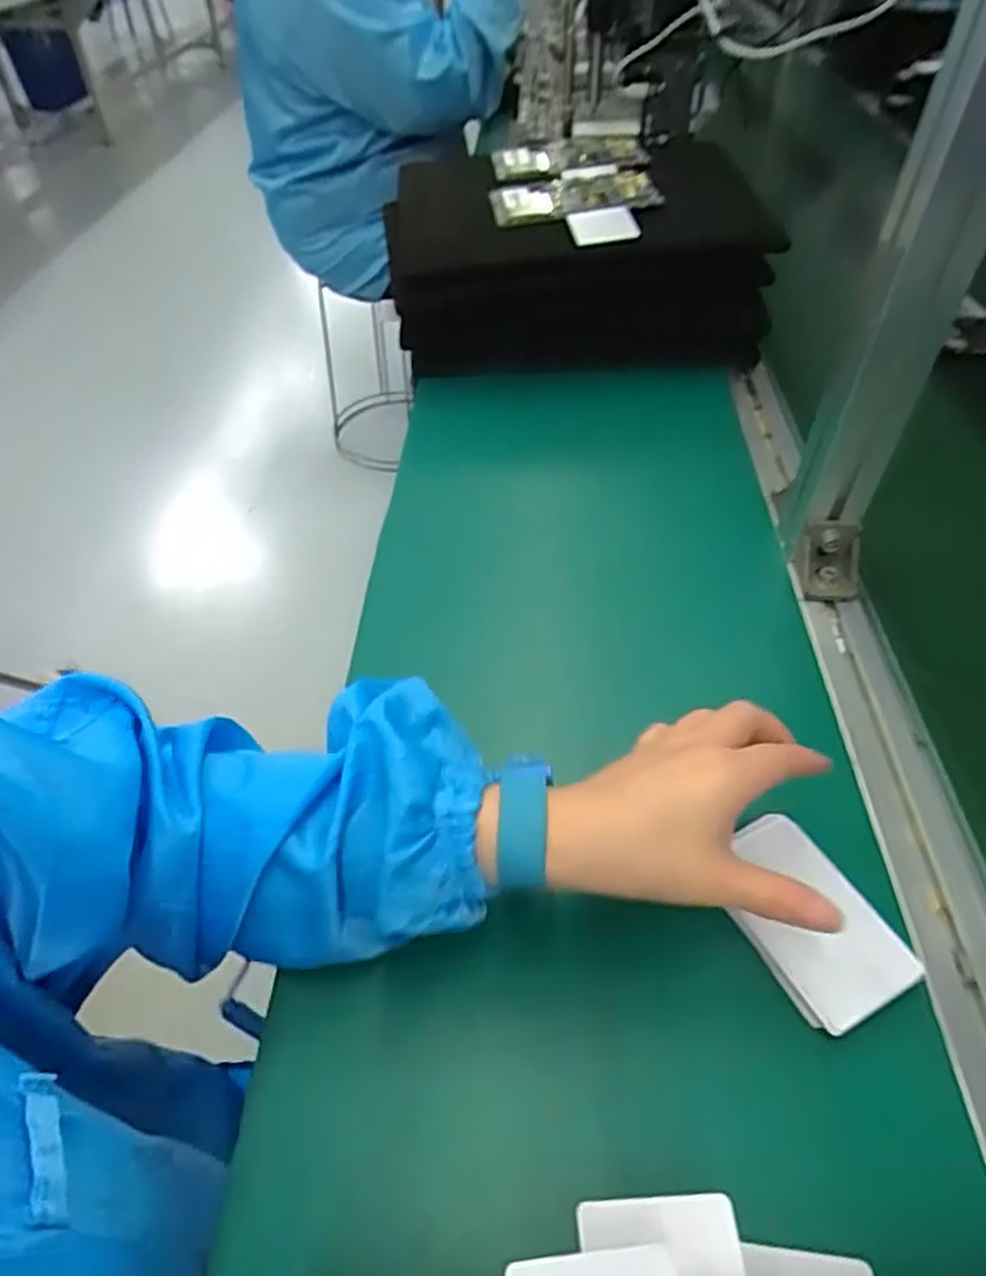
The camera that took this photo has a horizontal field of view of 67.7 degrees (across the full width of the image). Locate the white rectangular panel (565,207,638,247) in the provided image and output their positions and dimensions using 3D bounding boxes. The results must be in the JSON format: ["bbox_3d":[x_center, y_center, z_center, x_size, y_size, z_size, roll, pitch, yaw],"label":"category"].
[{"bbox_3d":[0.096,-0.365,0.649,0.056,0.008,0.049,-12,58,3],"label":"white rectangular panel"}]

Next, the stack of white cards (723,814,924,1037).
[{"bbox_3d":[0.147,0.130,0.348,0.061,0.012,0.093,-26,49,-19],"label":"stack of white cards"}]

